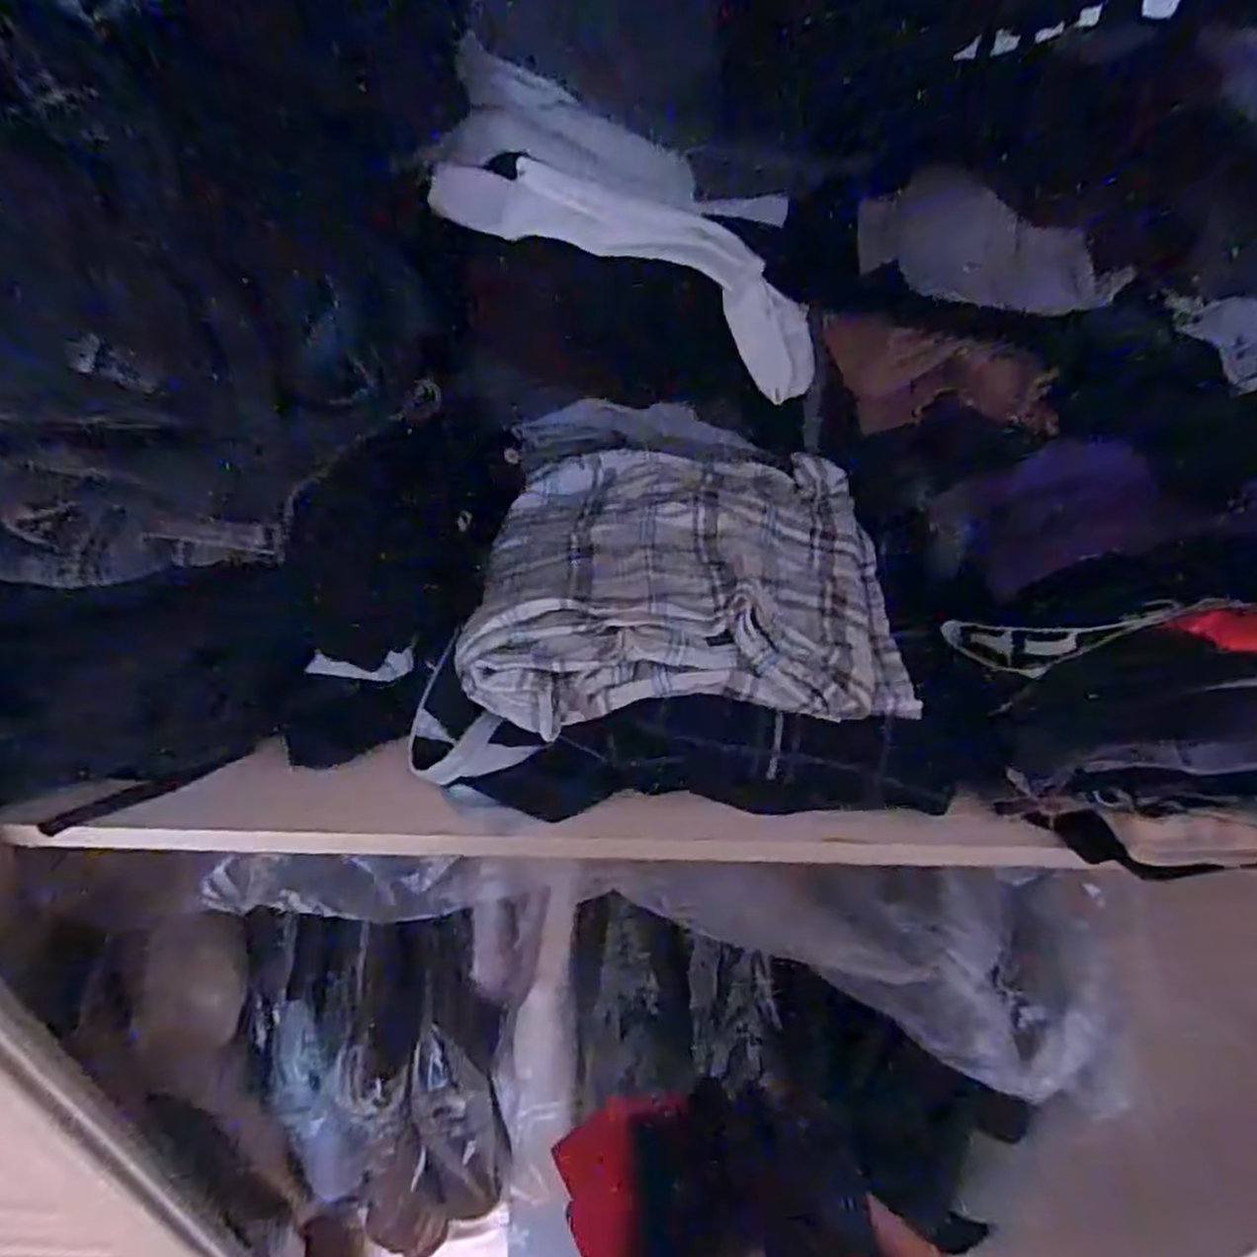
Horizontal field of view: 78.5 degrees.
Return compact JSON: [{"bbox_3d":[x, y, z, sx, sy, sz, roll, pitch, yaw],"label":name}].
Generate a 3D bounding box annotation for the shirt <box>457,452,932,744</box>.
[{"bbox_3d":[0.034,-0.037,0.464,0.237,0.050,0.220,1,37,-1],"label":"shirt"}]

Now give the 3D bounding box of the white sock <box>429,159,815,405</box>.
[{"bbox_3d":[0.009,-0.237,0.495,0.260,0.065,0.040,23,37,-8],"label":"white sock"}]

